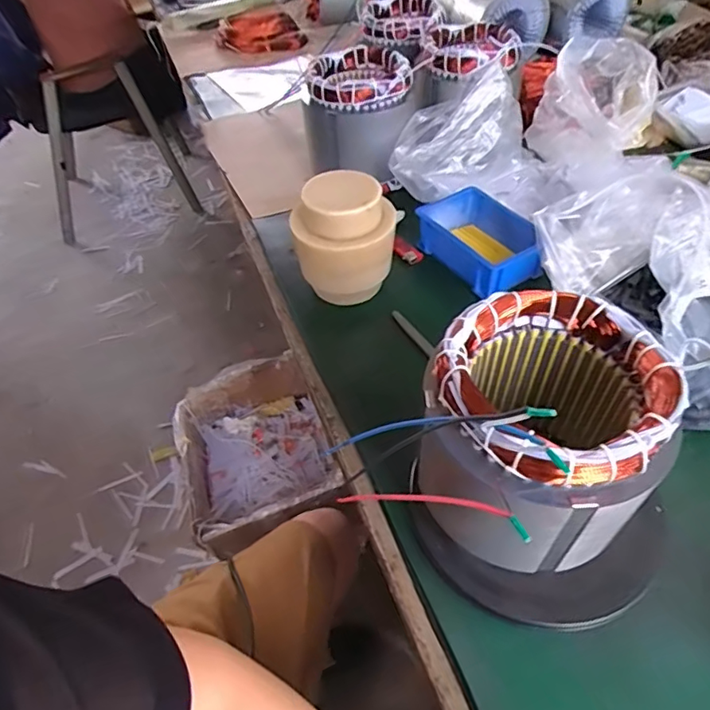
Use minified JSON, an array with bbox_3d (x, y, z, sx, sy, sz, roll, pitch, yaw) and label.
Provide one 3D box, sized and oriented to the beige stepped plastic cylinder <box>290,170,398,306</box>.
[{"bbox_3d":[-0.011,-0.122,0.591,0.109,0.128,0.089,-8,48,-2],"label":"beige stepped plastic cylinder"}]

